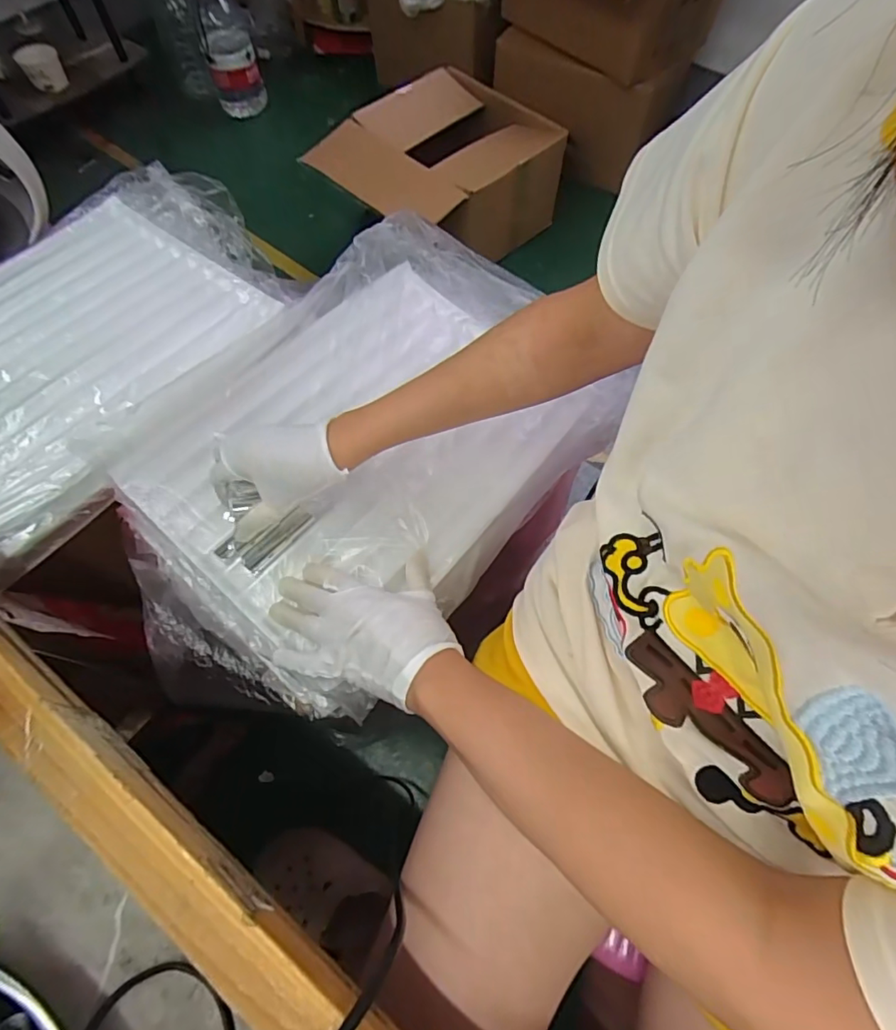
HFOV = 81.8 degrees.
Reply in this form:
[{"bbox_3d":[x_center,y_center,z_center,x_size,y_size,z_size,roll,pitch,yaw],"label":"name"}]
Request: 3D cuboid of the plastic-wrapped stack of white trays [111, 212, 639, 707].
[{"bbox_3d":[-0.071,-0.070,0.556,0.359,0.100,0.551,31,67,14],"label":"plastic-wrapped stack of white trays"}]

